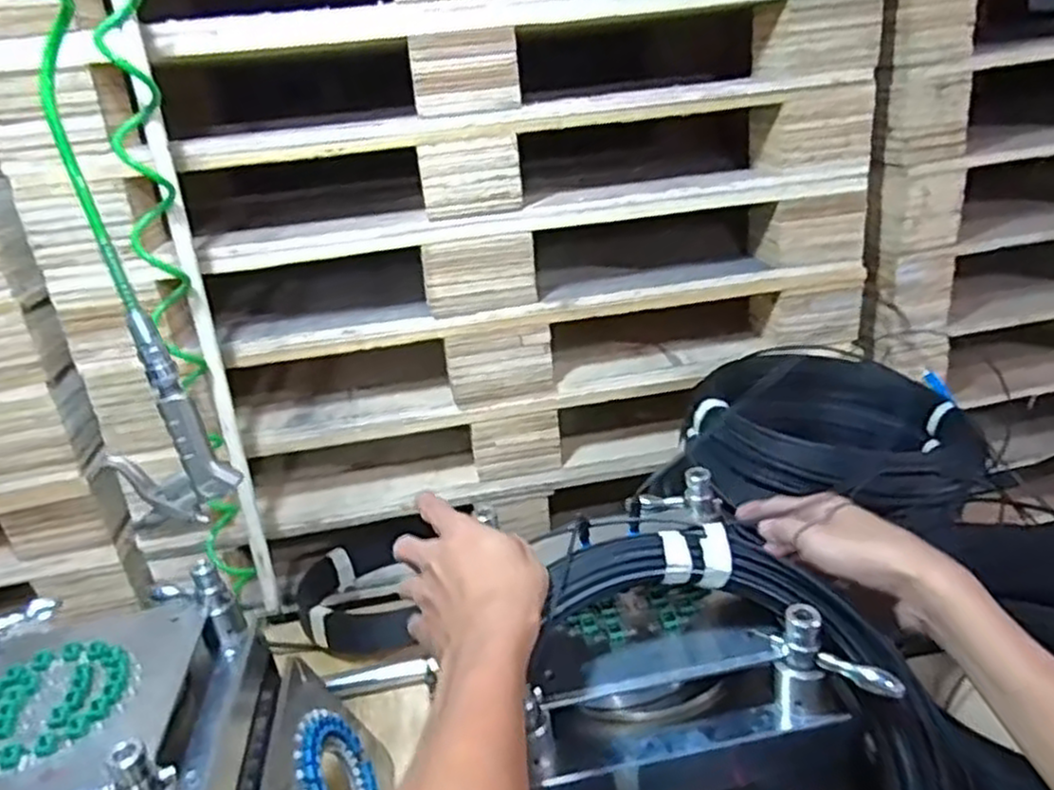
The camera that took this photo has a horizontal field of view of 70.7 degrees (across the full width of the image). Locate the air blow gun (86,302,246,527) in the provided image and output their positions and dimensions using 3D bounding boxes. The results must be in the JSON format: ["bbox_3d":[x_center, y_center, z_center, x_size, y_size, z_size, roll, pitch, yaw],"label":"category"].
[{"bbox_3d":[-0.287,0.021,0.559,0.085,0.155,0.023,-19,19,3],"label":"air blow gun"}]

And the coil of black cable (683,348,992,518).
[{"bbox_3d":[0.356,0.038,0.866,0.290,0.093,0.318,-6,24,3],"label":"coil of black cable"}]

